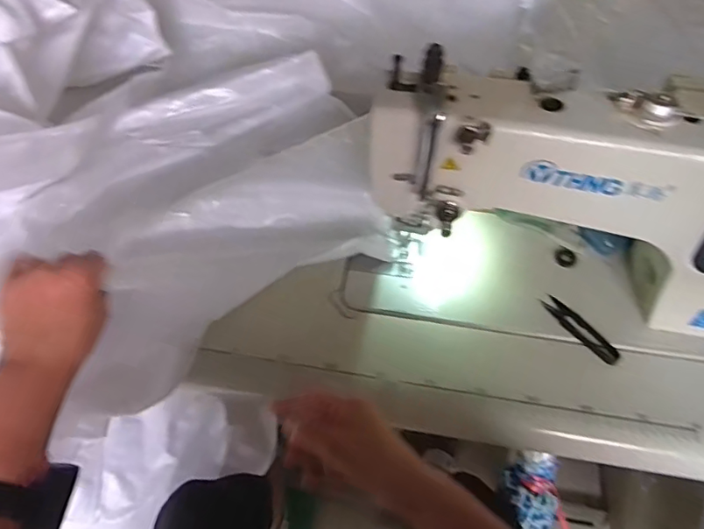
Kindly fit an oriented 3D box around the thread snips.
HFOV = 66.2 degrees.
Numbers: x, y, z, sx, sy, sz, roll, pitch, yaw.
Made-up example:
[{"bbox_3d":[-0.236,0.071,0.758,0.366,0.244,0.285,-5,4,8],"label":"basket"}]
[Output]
[{"bbox_3d":[0.245,0.067,0.578,0.023,0.007,0.095,-27,57,-20],"label":"thread snips"}]

